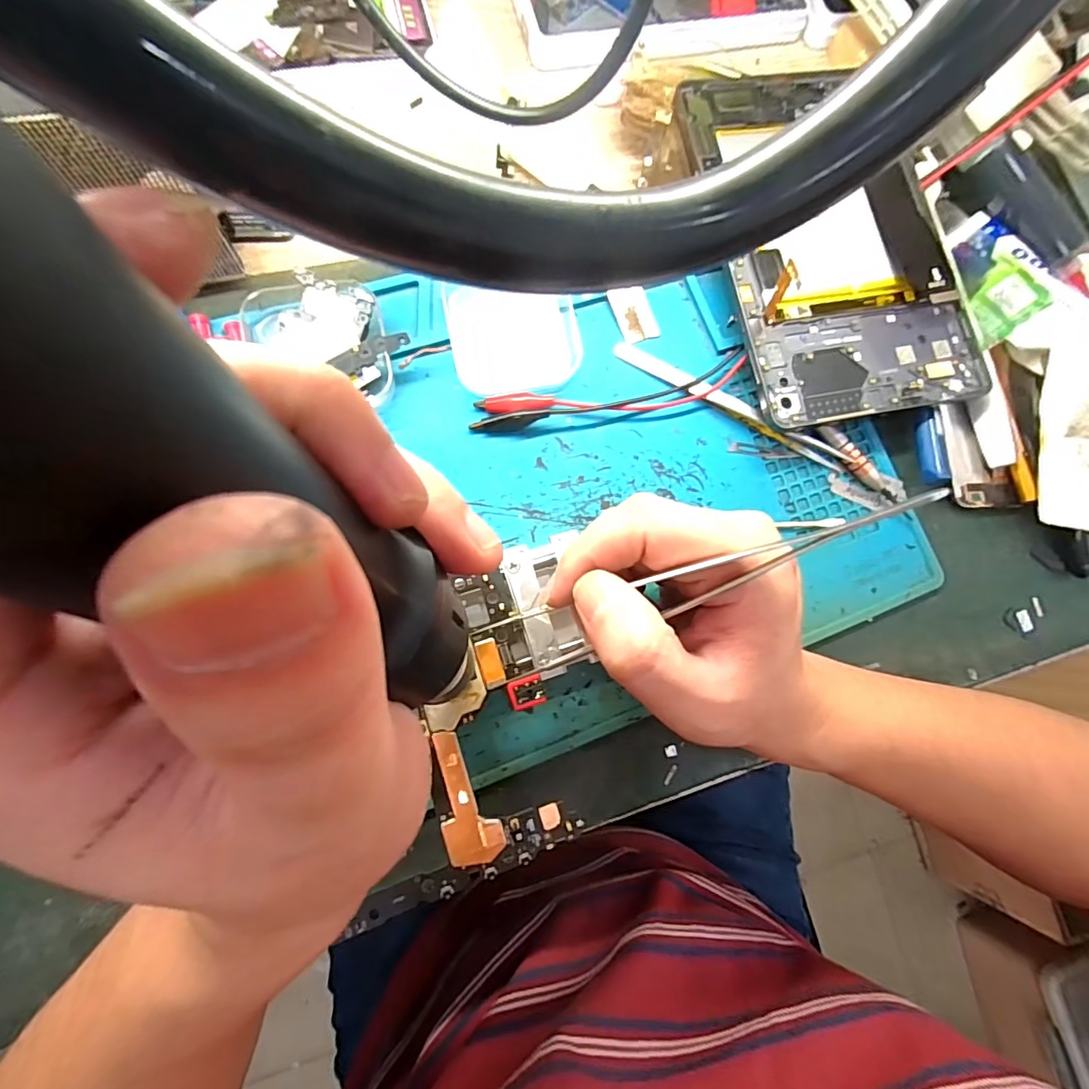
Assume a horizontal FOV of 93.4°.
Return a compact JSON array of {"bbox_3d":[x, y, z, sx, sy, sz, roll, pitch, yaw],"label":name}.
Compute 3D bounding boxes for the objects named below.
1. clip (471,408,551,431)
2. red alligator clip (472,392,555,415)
[{"bbox_3d":[-0.017,-0.061,0.256,0.039,0.008,0.008,-11,83,-8],"label":"clip"},{"bbox_3d":[-0.015,-0.071,0.257,0.038,0.005,0.011,-8,82,-8],"label":"red alligator clip"}]

